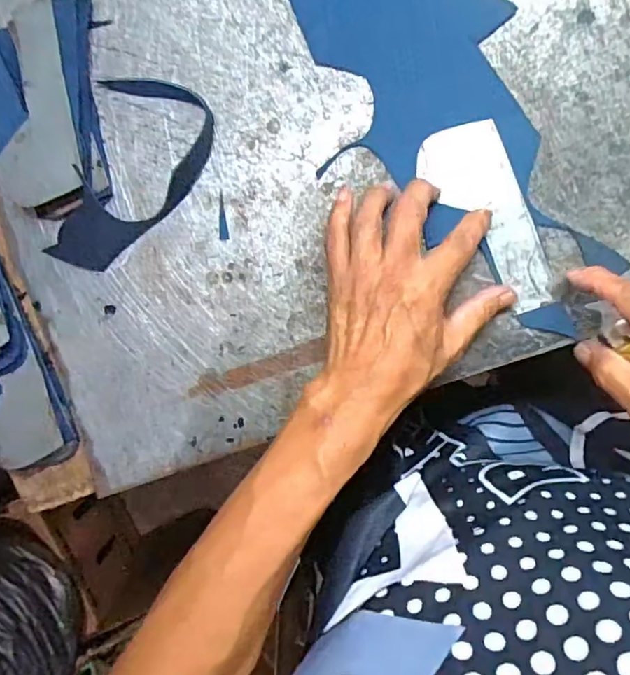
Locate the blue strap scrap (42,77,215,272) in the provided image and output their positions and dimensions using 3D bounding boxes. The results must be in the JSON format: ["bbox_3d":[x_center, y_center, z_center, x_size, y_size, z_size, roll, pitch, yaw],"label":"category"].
[{"bbox_3d":[-0.132,-0.111,0.391,0.086,0.022,0.145,23,99,3],"label":"blue strap scrap"}]

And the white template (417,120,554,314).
[{"bbox_3d":[0.118,-0.080,0.378,0.053,0.004,0.133,-22,93,13],"label":"white template"}]

